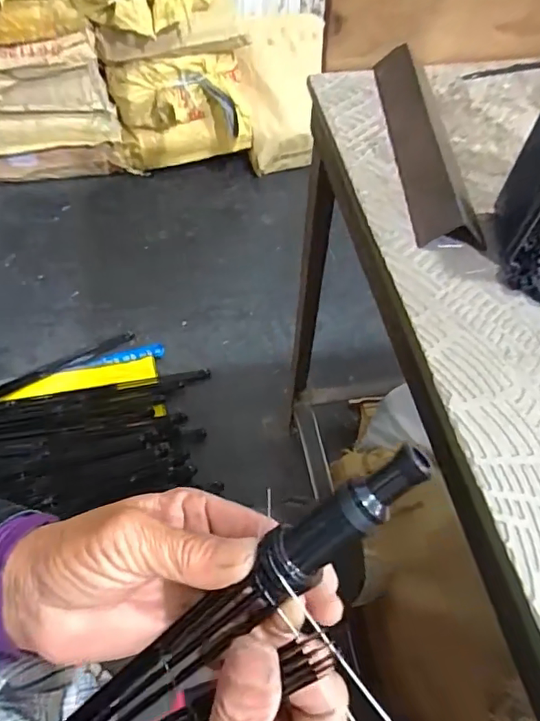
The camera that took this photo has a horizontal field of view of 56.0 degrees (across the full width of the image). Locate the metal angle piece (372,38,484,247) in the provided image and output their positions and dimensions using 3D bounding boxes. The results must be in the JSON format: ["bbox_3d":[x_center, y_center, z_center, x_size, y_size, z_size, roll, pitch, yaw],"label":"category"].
[{"bbox_3d":[0.129,-0.193,0.429,0.051,0.033,0.248,0,58,-1],"label":"metal angle piece"}]

